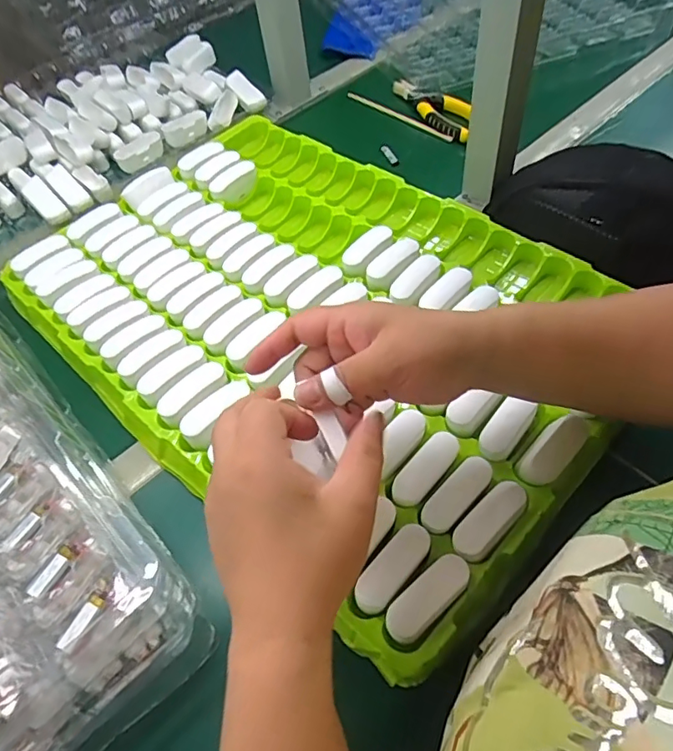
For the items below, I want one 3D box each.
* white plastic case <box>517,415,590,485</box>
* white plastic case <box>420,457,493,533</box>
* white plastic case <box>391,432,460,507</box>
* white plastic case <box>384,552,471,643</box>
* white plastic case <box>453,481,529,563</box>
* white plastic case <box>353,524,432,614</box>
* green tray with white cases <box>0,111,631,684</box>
[{"bbox_3d":[0.166,0.056,0.410,0.029,0.015,0.066,37,65,27],"label":"white plastic case"},{"bbox_3d":[0.091,0.087,0.398,0.063,0.016,0.022,-39,60,-21],"label":"white plastic case"},{"bbox_3d":[0.068,0.071,0.408,0.022,0.019,0.065,36,65,27],"label":"white plastic case"},{"bbox_3d":[0.060,0.145,0.351,0.065,0.015,0.025,-37,59,-20],"label":"white plastic case"},{"bbox_3d":[0.106,0.100,0.370,0.062,0.011,0.025,-39,60,-21],"label":"white plastic case"},{"bbox_3d":[0.039,0.131,0.366,0.022,0.014,0.066,36,65,26],"label":"white plastic case"},{"bbox_3d":[-0.033,-0.076,0.531,0.585,0.042,0.402,34,64,26],"label":"green tray with white cases"}]

